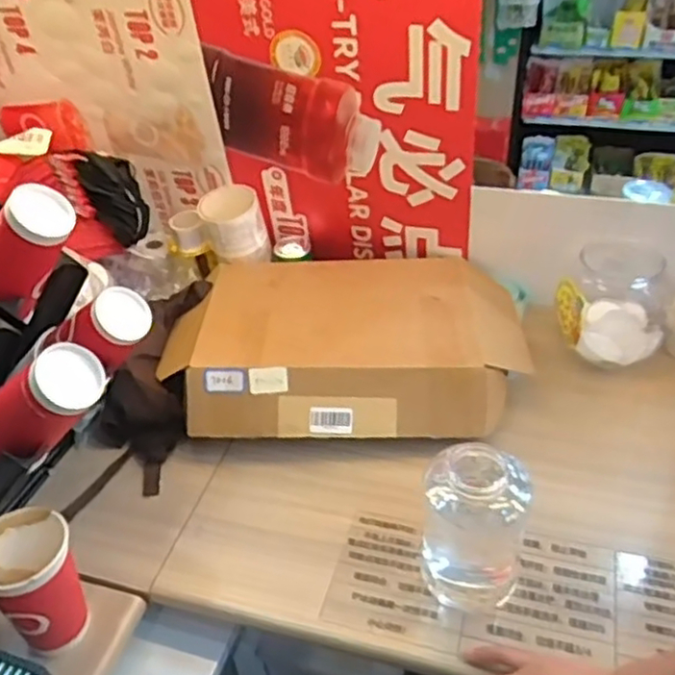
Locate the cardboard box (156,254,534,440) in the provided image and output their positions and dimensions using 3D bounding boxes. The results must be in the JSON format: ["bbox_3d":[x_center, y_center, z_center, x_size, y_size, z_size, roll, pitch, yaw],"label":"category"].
[{"bbox_3d":[0.012,-0.008,0.932,0.453,0.078,0.307,-2,39,3],"label":"cardboard box"}]

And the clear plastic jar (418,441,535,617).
[{"bbox_3d":[0.130,0.184,0.682,0.094,0.155,0.076,3,39,9],"label":"clear plastic jar"}]

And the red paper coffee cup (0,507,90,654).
[{"bbox_3d":[-0.281,0.232,0.672,0.082,0.126,0.080,-3,39,2],"label":"red paper coffee cup"}]

